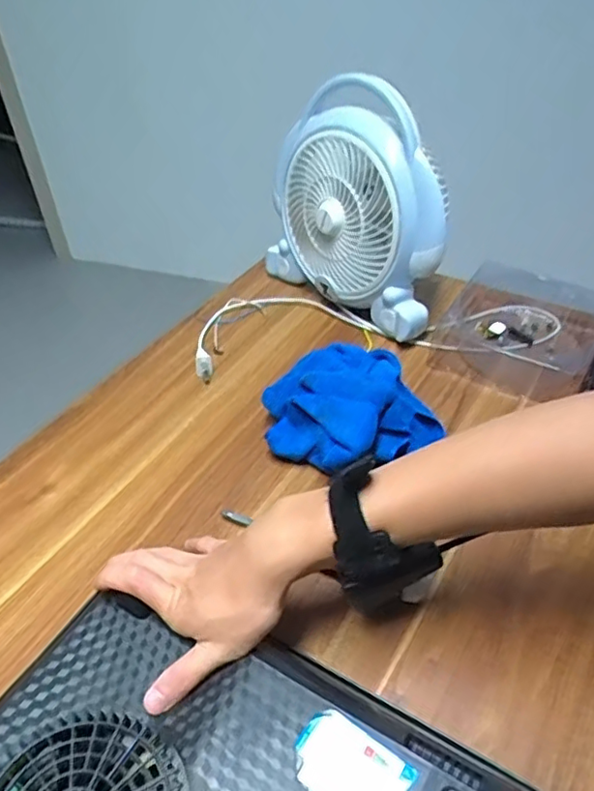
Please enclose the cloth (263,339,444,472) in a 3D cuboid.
[{"bbox_3d":[0.050,0.012,0.581,0.151,0.085,0.144,29,49,30],"label":"cloth"}]

